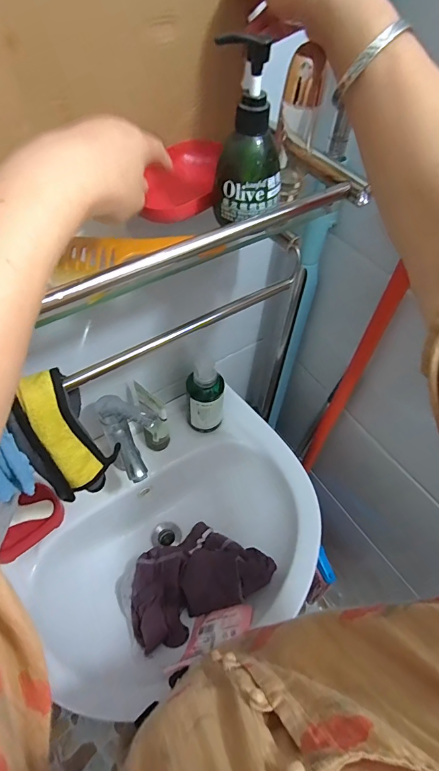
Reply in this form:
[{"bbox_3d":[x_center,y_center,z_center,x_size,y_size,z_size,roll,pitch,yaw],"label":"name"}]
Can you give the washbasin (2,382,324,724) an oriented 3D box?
[{"bbox_3d":[-0.081,0.294,0.726,0.523,0.161,0.395,-28,60,-21],"label":"washbasin"}]

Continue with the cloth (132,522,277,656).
[{"bbox_3d":[-0.051,0.336,0.694,0.242,0.122,0.165,-25,59,-20],"label":"cloth"}]

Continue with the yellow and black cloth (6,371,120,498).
[{"bbox_3d":[-0.174,0.059,0.443,0.067,0.158,0.090,31,58,18],"label":"yellow and black cloth"}]

